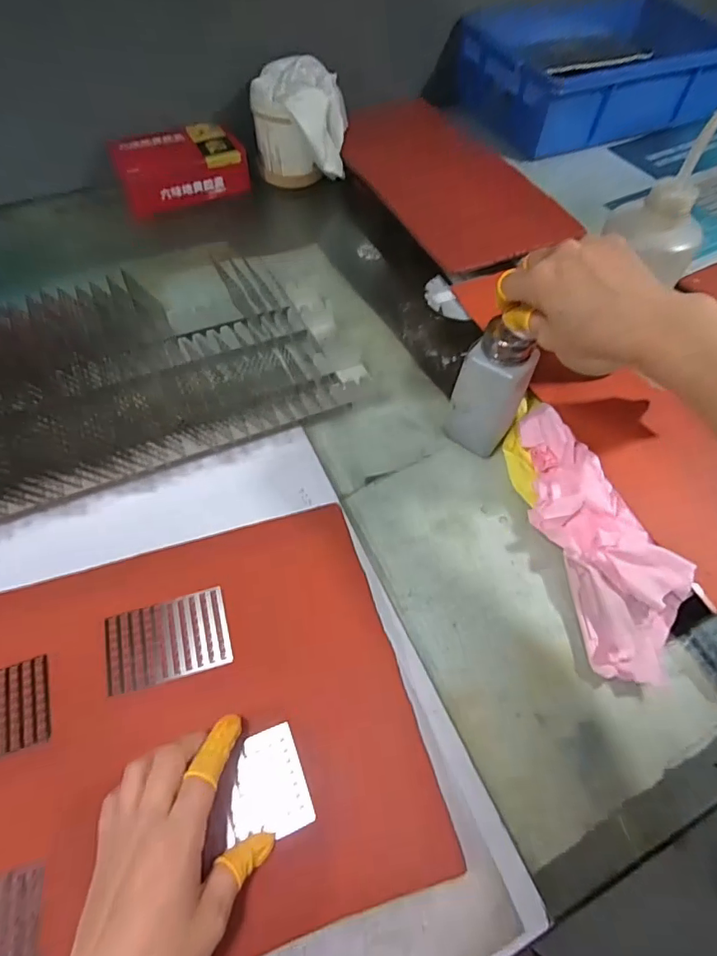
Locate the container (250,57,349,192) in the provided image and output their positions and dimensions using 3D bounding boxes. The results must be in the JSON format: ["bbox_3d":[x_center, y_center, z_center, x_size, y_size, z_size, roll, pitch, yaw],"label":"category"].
[{"bbox_3d":[-0.081,-0.474,0.666,0.117,0.116,0.112,1,59,-2],"label":"container"}]

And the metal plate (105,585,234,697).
[{"bbox_3d":[-0.137,0.117,0.355,0.086,0.007,0.055,-15,67,-5],"label":"metal plate"}]

